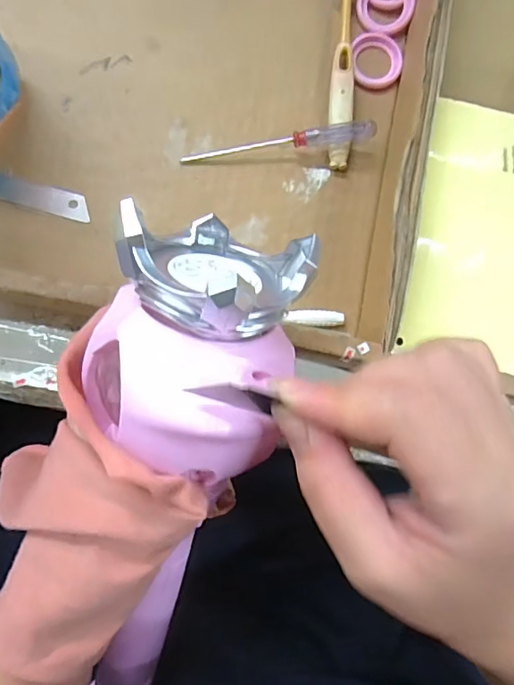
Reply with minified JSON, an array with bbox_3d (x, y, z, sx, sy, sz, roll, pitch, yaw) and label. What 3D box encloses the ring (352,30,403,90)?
[{"bbox_3d":[0.079,-0.186,0.338,0.034,0.007,0.037,0,85,-3],"label":"ring"}]

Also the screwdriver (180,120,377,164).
[{"bbox_3d":[0.015,-0.126,0.324,0.124,0.016,0.012,-10,86,-4],"label":"screwdriver"}]

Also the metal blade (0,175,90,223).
[{"bbox_3d":[-0.149,-0.094,0.317,0.092,0.005,0.017,15,82,-3],"label":"metal blade"}]

